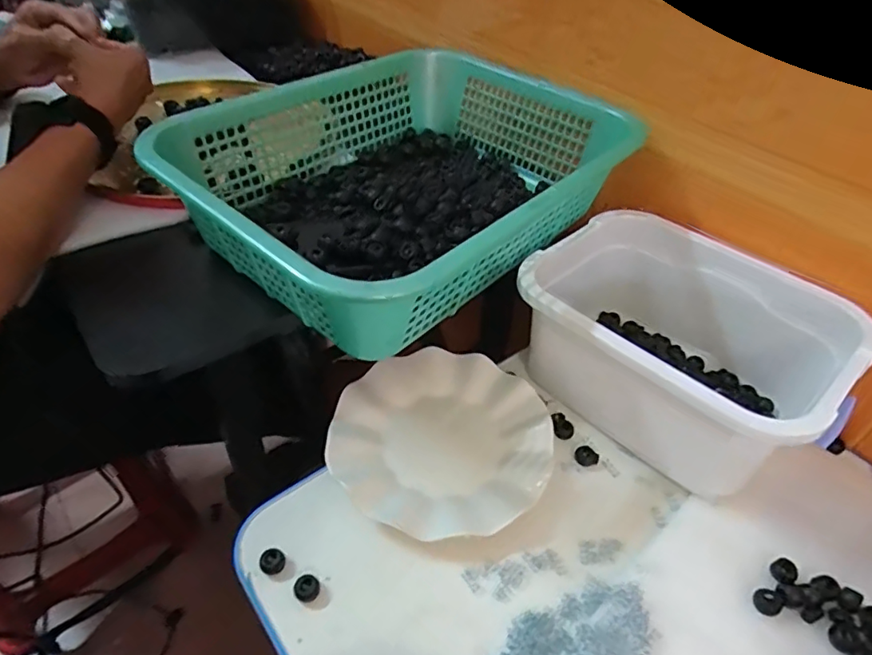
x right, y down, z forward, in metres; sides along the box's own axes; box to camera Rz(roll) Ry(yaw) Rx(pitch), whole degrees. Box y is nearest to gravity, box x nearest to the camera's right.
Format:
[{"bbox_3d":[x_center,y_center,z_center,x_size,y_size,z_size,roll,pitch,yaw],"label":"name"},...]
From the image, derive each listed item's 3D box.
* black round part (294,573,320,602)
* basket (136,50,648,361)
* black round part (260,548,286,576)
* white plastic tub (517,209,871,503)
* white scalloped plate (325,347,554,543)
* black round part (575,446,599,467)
[{"bbox_3d":[-0.090,0.182,0.385,0.017,0.011,0.017,2,44,-2],"label":"black round part"},{"bbox_3d":[-0.023,-0.139,0.513,0.291,0.102,0.383,33,51,27],"label":"basket"},{"bbox_3d":[-0.118,0.168,0.396,0.017,0.011,0.018,2,44,-2],"label":"black round part"},{"bbox_3d":[0.203,0.013,0.482,0.185,0.108,0.249,-31,54,-31],"label":"white plastic tub"},{"bbox_3d":[0.006,0.090,0.474,0.178,0.022,0.173,2,44,-2],"label":"white scalloped plate"},{"bbox_3d":[0.131,0.111,0.477,0.018,0.009,0.017,2,44,-2],"label":"black round part"}]

